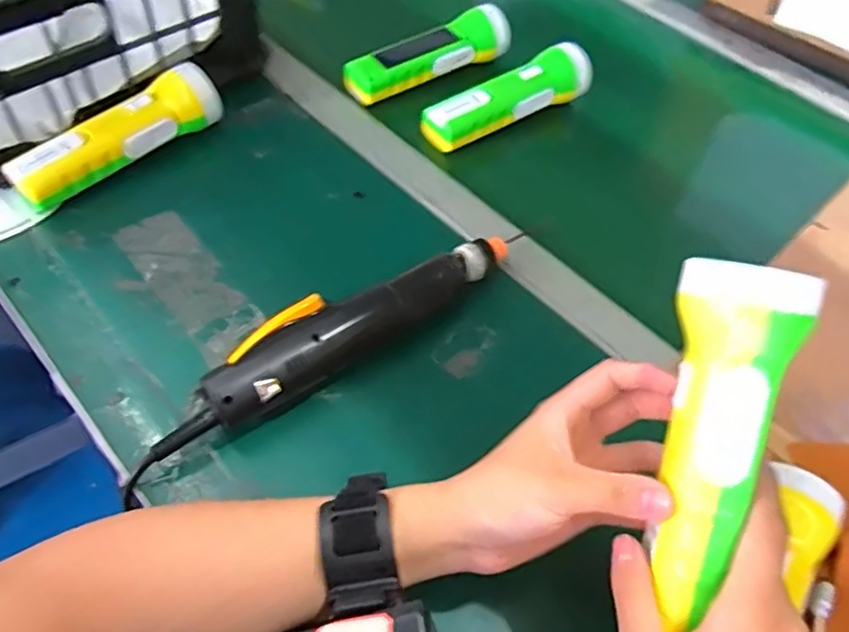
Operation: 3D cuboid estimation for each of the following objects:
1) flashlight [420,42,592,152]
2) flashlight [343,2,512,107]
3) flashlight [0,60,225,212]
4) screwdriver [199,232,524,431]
[{"bbox_3d":[0.079,-0.209,0.617,0.180,0.047,0.042,-26,59,-23],"label":"flashlight"},{"bbox_3d":[0.002,-0.265,0.650,0.181,0.051,0.051,-24,58,-22],"label":"flashlight"},{"bbox_3d":[-0.247,-0.145,0.531,0.048,0.051,0.178,34,57,20],"label":"flashlight"},{"bbox_3d":[-0.033,-0.004,0.446,0.254,0.047,0.045,-34,62,-27],"label":"screwdriver"}]

